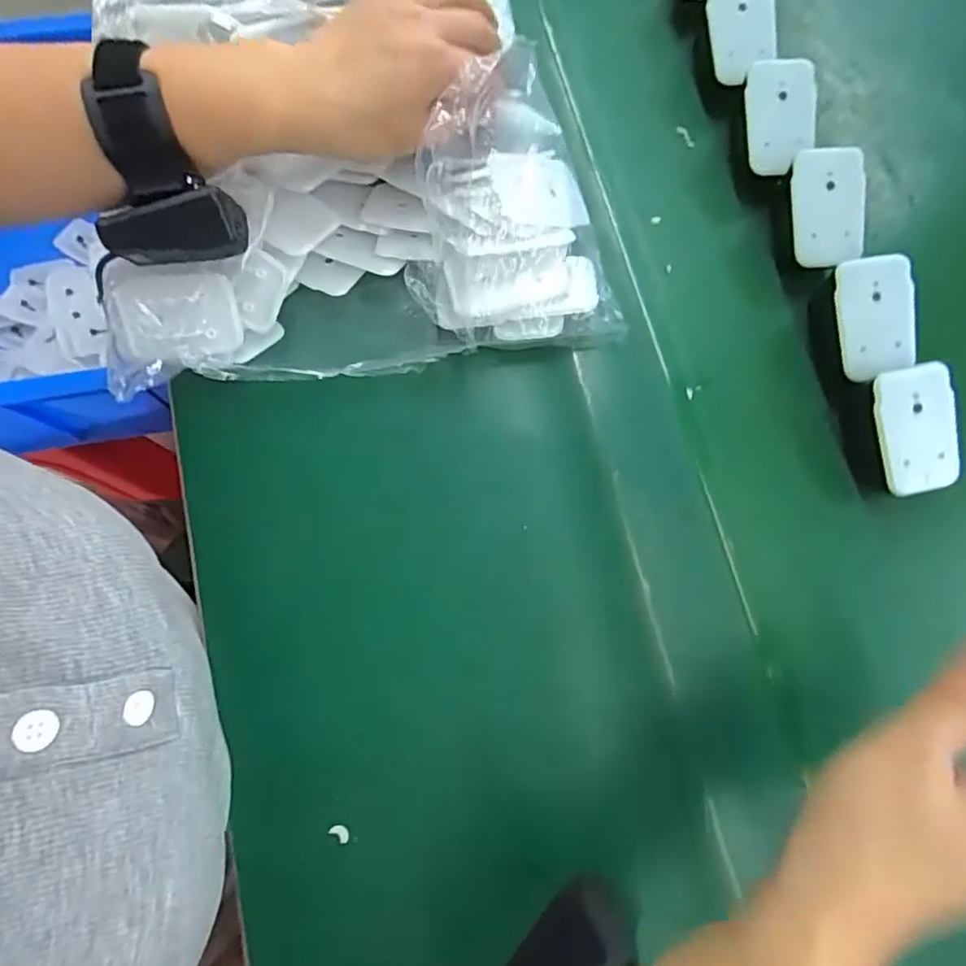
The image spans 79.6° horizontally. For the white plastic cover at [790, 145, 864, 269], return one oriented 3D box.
[{"bbox_3d":[0.208,-0.166,0.347,0.040,0.009,0.067,-6,95,3],"label":"white plastic cover"}]

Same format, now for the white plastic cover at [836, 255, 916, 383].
[{"bbox_3d":[0.225,-0.094,0.329,0.042,0.006,0.066,-10,92,3],"label":"white plastic cover"}]

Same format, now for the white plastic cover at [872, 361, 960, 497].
[{"bbox_3d":[0.235,-0.029,0.313,0.039,0.005,0.067,-15,98,4],"label":"white plastic cover"}]

